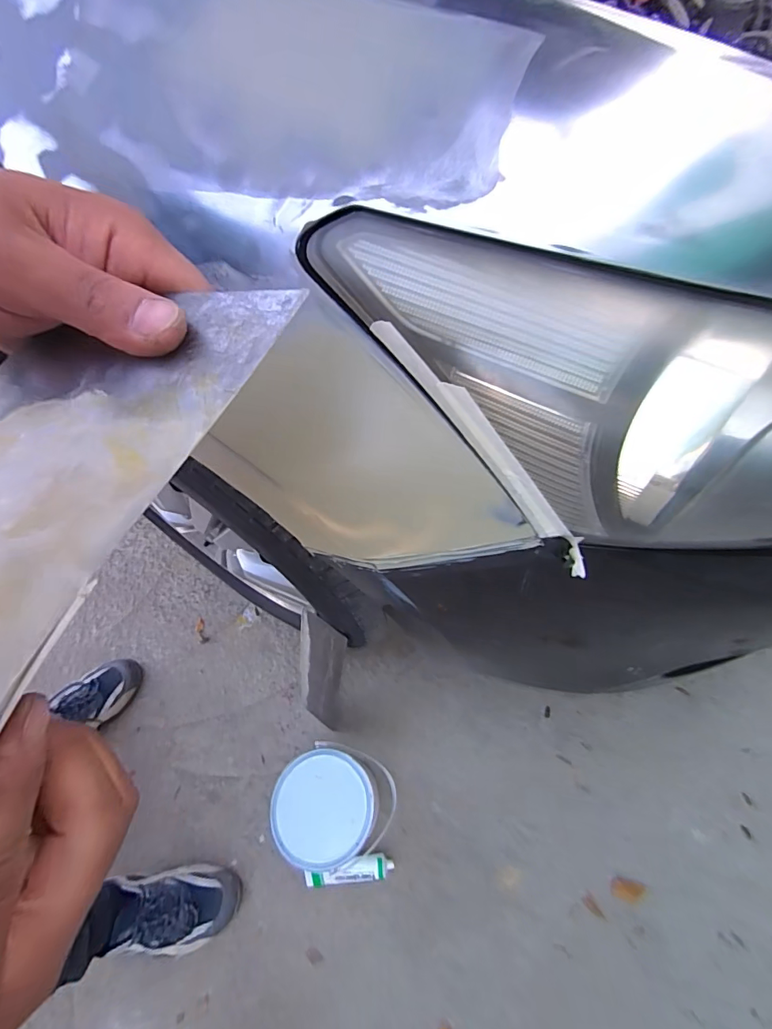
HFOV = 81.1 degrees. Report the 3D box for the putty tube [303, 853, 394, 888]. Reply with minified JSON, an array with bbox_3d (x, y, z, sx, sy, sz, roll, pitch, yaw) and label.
[{"bbox_3d":[-0.063,0.592,0.747,0.147,0.027,0.038,-6,60,-1],"label":"putty tube"}]

